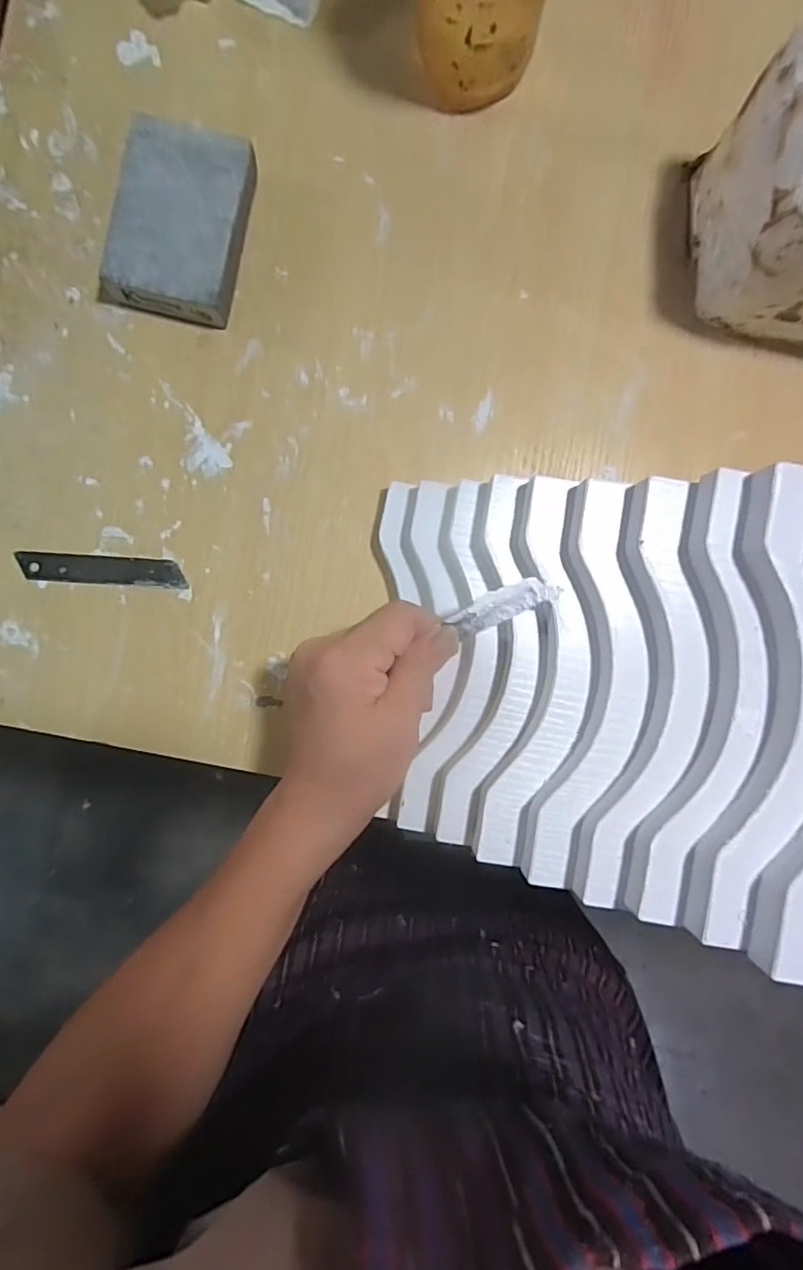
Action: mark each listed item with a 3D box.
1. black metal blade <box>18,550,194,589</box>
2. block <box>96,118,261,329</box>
[{"bbox_3d":[-0.182,-0.040,0.353,0.099,0.004,0.018,4,90,-3],"label":"black metal blade"},{"bbox_3d":[-0.129,-0.241,0.343,0.070,0.026,0.101,12,89,-3],"label":"block"}]

